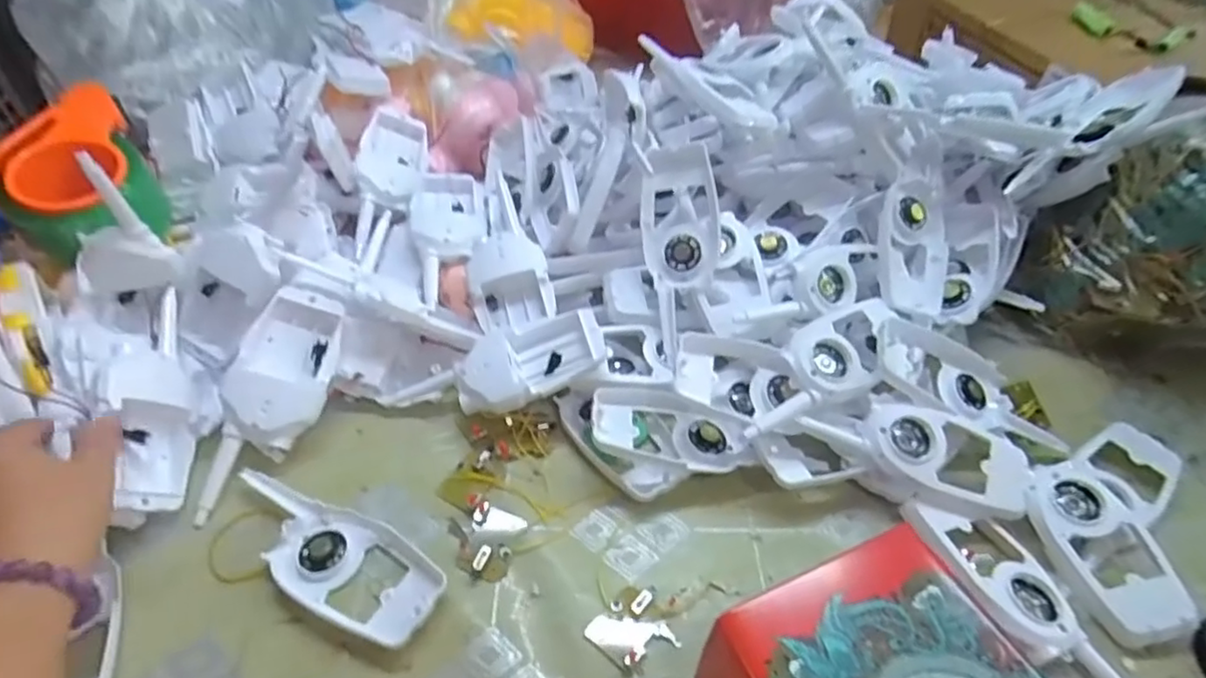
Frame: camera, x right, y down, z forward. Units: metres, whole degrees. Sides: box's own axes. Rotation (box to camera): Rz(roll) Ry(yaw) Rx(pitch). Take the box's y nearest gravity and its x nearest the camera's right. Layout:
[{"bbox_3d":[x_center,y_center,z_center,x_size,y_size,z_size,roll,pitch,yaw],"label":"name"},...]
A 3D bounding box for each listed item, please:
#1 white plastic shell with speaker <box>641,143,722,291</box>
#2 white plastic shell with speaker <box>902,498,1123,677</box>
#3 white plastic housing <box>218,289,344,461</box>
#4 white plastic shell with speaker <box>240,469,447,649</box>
[{"bbox_3d":[0.064,-0.093,0.501,0.060,0.047,0.110,-3,87,18],"label":"white plastic shell with speaker"},{"bbox_3d":[0.249,0.158,0.371,0.062,0.020,0.156,-13,48,-15],"label":"white plastic shell with speaker"},{"bbox_3d":[-0.222,0.020,0.444,0.060,0.025,0.109,22,63,-14],"label":"white plastic housing"},{"bbox_3d":[-0.171,0.132,0.393,0.158,0.018,0.062,28,51,23],"label":"white plastic shell with speaker"}]

